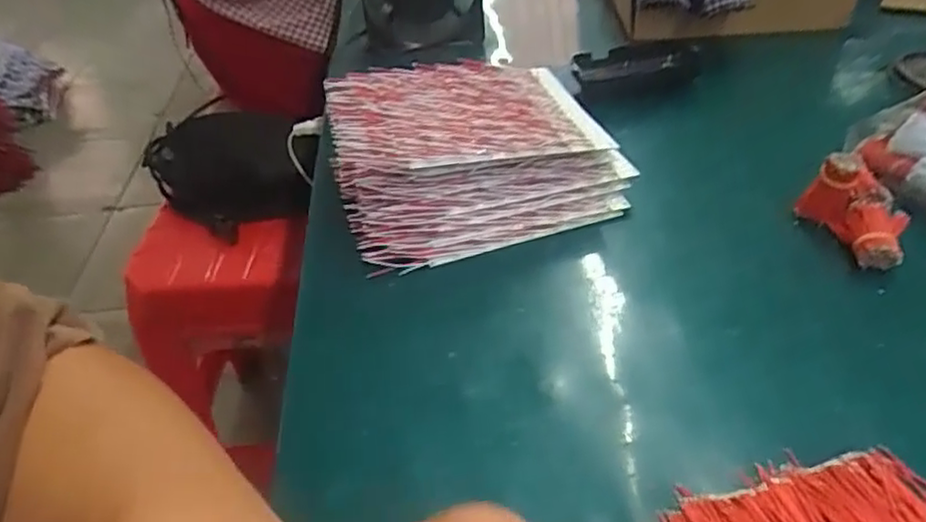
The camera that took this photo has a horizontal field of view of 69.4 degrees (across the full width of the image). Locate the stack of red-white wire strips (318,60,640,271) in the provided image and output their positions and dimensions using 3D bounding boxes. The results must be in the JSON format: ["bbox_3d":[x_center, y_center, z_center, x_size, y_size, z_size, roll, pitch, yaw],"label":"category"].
[{"bbox_3d":[0.007,-0.080,0.492,0.198,0.078,0.157,-14,42,-12],"label":"stack of red-white wire strips"}]

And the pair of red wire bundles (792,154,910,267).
[{"bbox_3d":[0.242,-0.029,0.415,0.060,0.052,0.049,20,46,25],"label":"pair of red wire bundles"}]

